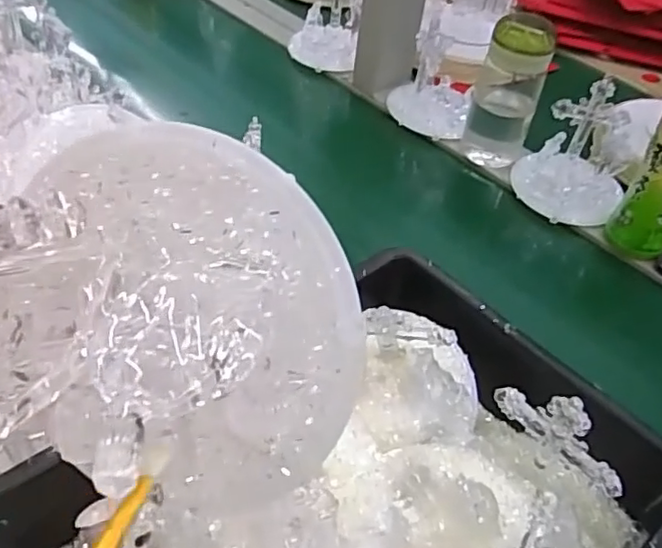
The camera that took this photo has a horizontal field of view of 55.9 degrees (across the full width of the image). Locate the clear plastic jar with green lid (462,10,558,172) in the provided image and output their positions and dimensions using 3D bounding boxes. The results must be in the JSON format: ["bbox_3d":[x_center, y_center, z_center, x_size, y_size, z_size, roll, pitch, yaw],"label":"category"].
[{"bbox_3d":[0.213,-0.223,0.745,0.076,0.169,0.070,16,46,7],"label":"clear plastic jar with green lid"}]

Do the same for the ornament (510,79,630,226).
[{"bbox_3d":[0.281,-0.135,0.708,0.124,0.109,0.114,23,47,14],"label":"ornament"}]

